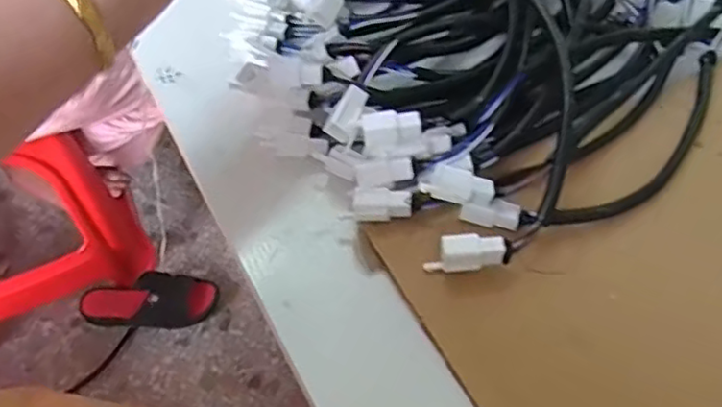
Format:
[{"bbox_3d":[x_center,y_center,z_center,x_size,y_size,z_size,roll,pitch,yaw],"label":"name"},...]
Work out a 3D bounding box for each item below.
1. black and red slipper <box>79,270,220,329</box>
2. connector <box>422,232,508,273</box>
[{"bbox_3d":[-0.366,0.167,1.143,0.229,0.063,0.078,1,53,0],"label":"black and red slipper"},{"bbox_3d":[0.052,0.026,0.331,0.037,0.020,0.013,-2,53,-2],"label":"connector"}]

